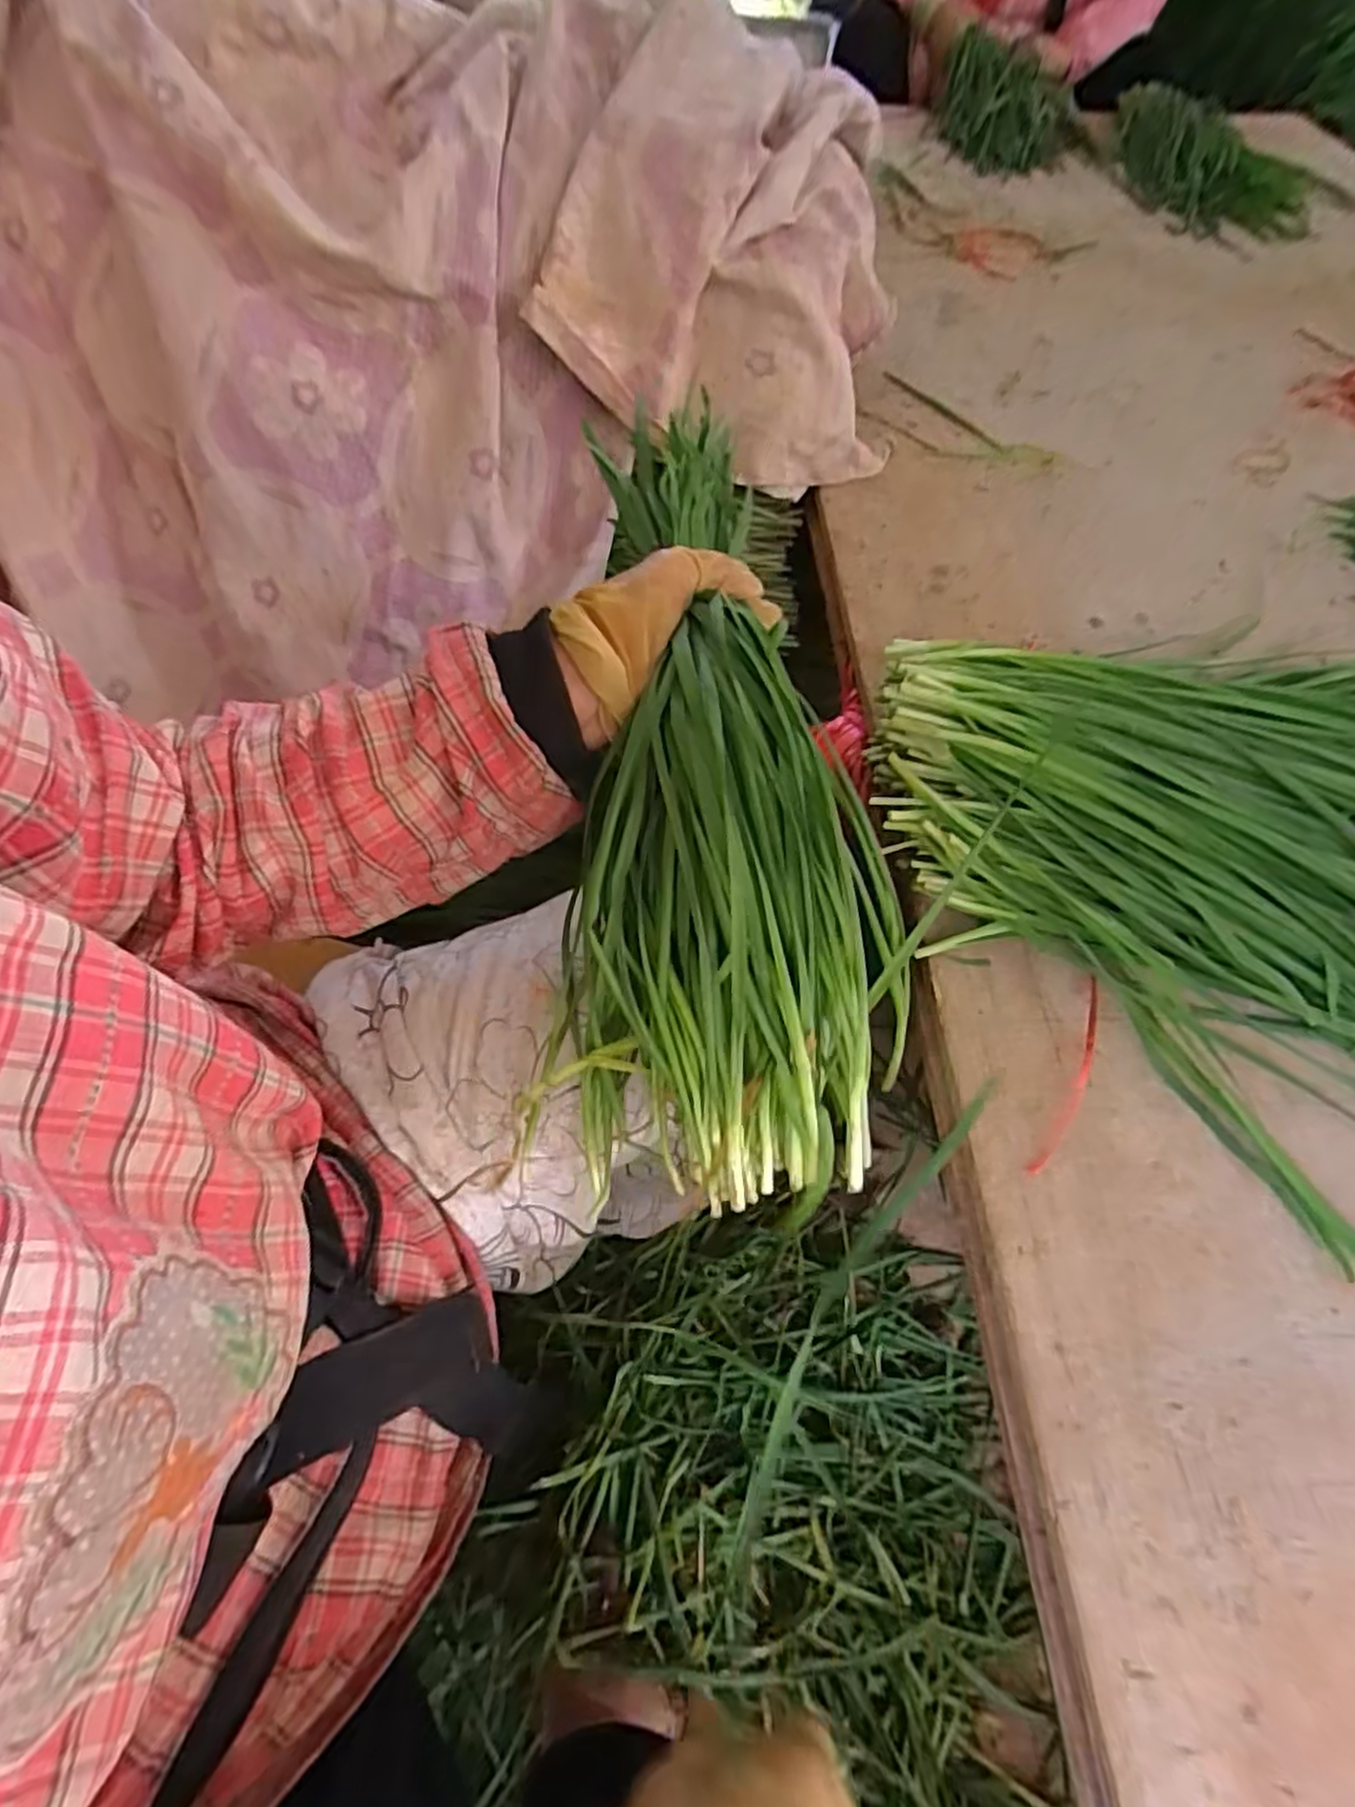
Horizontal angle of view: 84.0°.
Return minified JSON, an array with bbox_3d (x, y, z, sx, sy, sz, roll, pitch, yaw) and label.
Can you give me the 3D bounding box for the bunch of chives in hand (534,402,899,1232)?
[{"bbox_3d":[0.016,-0.065,0.343,0.144,0.064,0.373,-3,78,-3],"label":"bunch of chives in hand"}]

